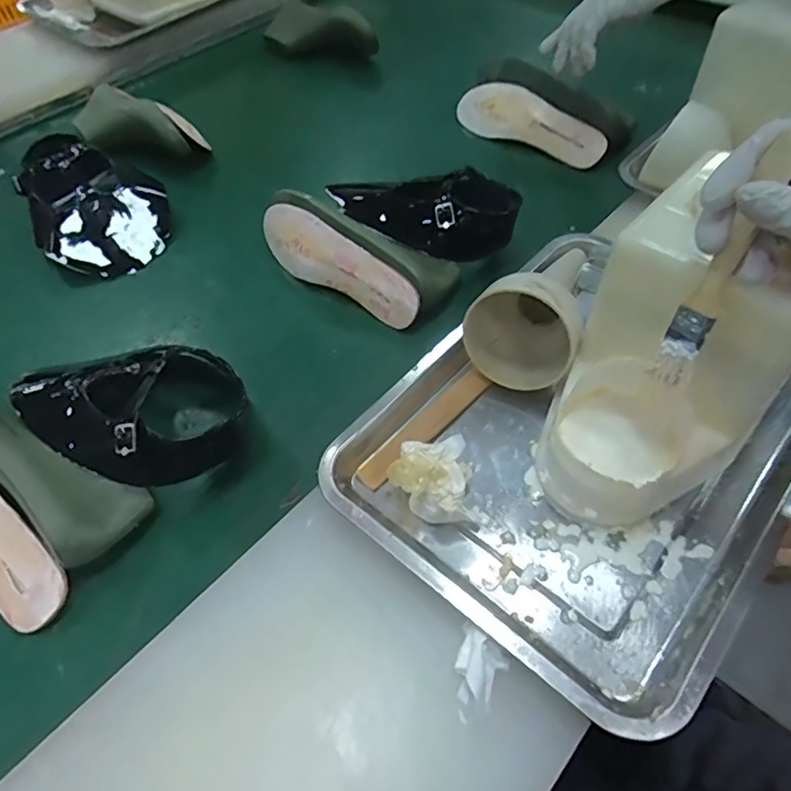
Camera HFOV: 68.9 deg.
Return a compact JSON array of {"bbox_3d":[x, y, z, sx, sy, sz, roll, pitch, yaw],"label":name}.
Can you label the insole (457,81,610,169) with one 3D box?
[{"bbox_3d":[0.188,-0.389,0.812,0.235,0.071,0.018,34,46,26],"label":"insole"}]

